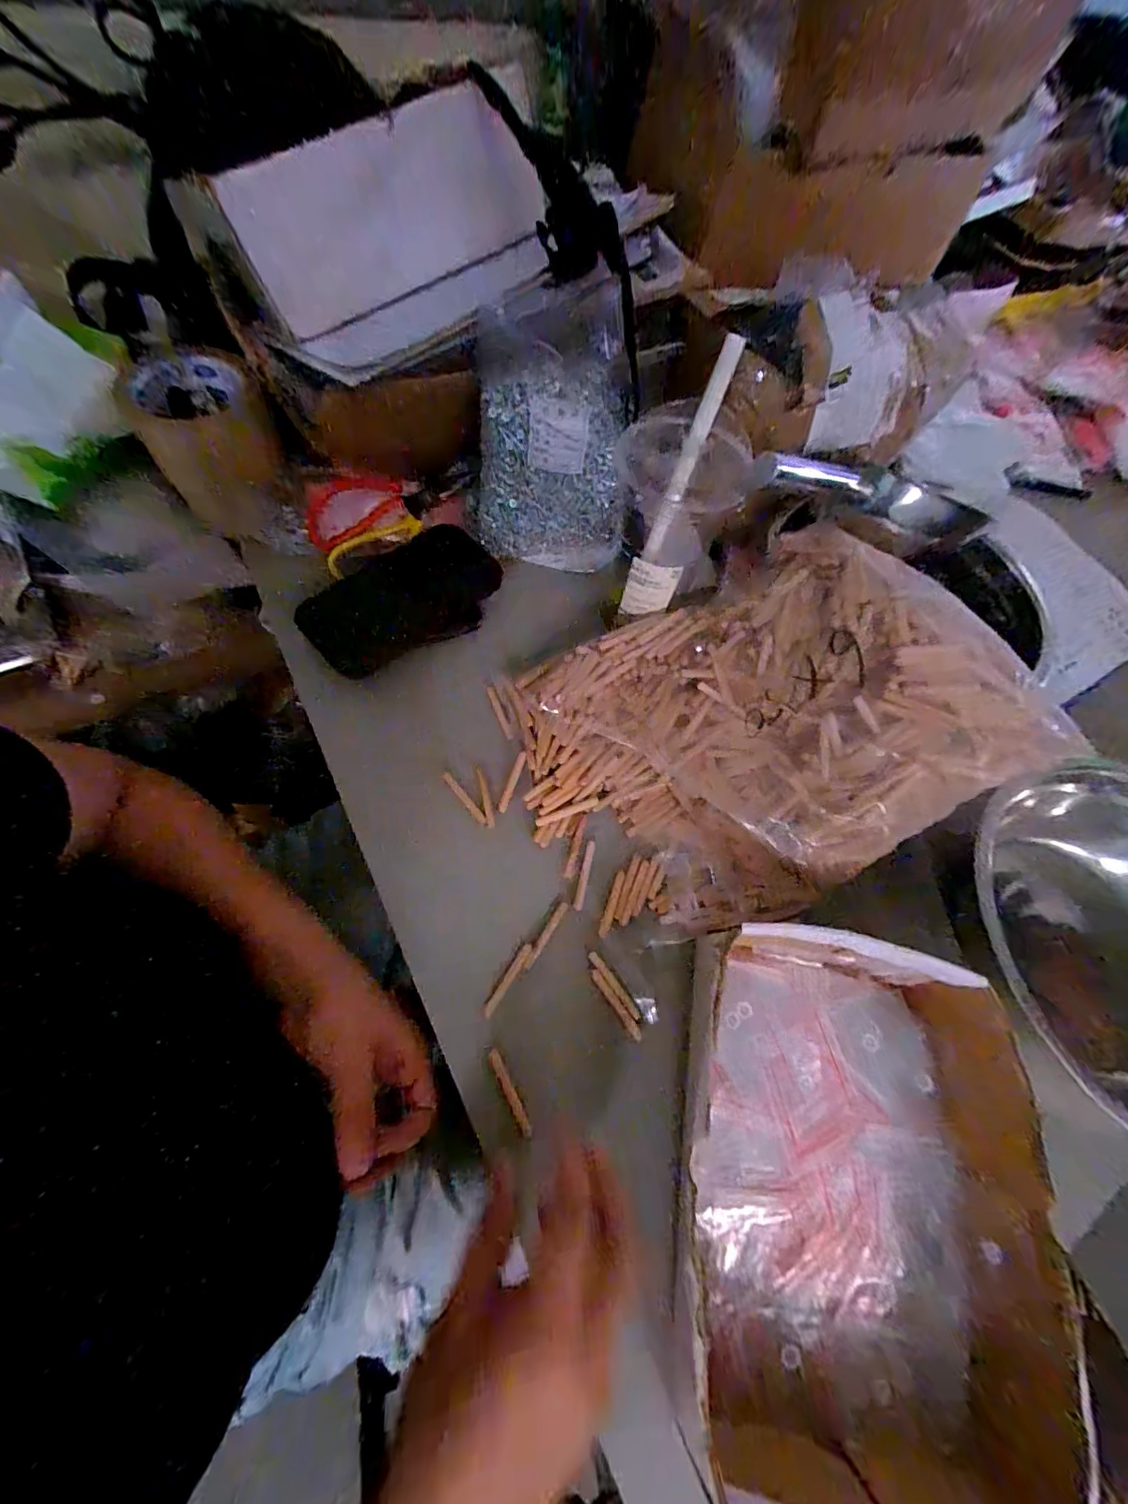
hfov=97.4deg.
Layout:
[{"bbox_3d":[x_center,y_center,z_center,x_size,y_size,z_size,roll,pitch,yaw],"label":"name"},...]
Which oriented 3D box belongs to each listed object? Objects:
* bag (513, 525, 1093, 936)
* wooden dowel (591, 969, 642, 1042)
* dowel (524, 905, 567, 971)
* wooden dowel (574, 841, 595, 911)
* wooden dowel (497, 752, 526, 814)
[{"bbox_3d":[0.139,-0.021,0.353,0.327,0.119,0.236,-15,68,-13],"label":"bag"},{"bbox_3d":[0.034,0.163,0.321,0.007,0.004,0.048,-32,69,-17],"label":"wooden dowel"},{"bbox_3d":[-0.012,0.124,0.337,0.007,0.004,0.049,31,66,12],"label":"dowel"},{"bbox_3d":[0.015,0.089,0.357,0.006,0.004,0.049,13,63,4],"label":"wooden dowel"},{"bbox_3d":[-0.039,0.023,0.374,0.007,0.004,0.048,21,74,-5],"label":"wooden dowel"}]

